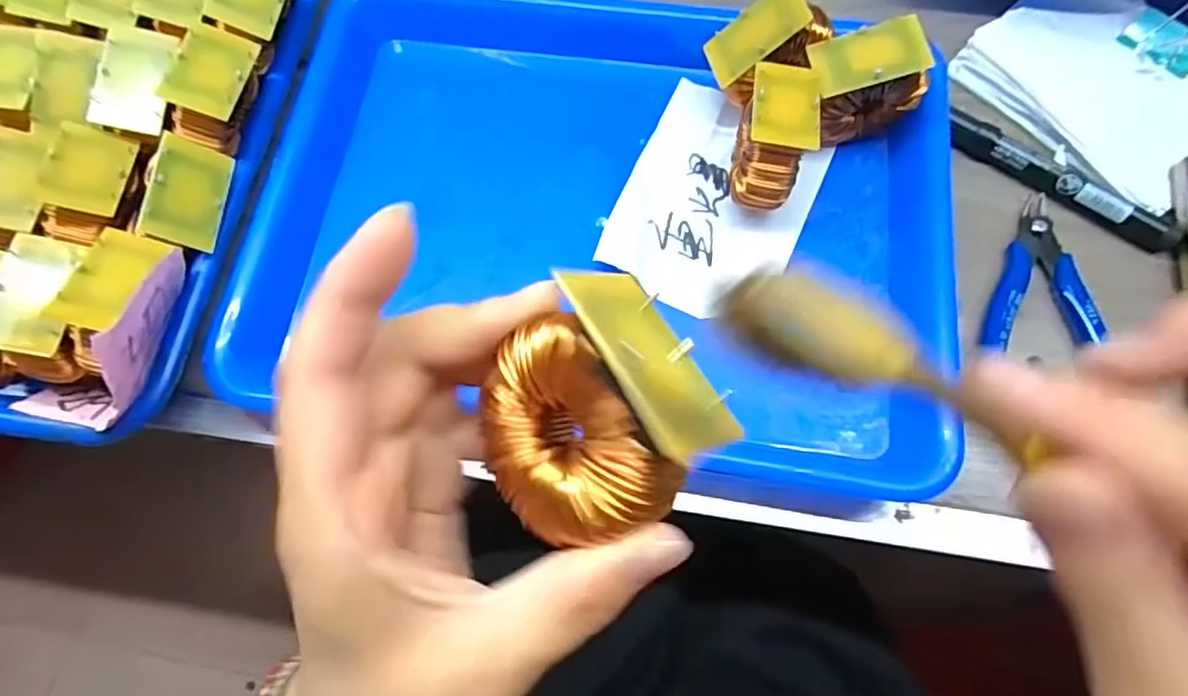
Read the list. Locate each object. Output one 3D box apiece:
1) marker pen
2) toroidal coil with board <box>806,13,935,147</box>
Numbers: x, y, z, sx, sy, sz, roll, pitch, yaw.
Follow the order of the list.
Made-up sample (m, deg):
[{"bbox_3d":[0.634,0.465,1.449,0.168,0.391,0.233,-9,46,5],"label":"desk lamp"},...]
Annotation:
[{"bbox_3d":[0.239,-0.086,0.315,0.119,0.012,0.018,36,76,11],"label":"marker pen"},{"bbox_3d":[0.134,-0.131,0.305,0.056,0.055,0.028,-8,72,-2],"label":"toroidal coil with board"}]

